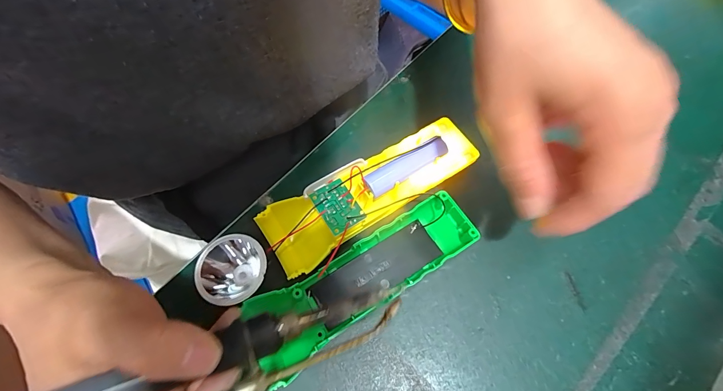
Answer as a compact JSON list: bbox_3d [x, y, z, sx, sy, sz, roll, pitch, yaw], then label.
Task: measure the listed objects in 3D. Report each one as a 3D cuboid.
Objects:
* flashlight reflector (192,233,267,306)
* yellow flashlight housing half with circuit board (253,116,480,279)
[{"bbox_3d":[-0.084,0.050,0.223,0.044,0.026,0.040,-13,67,-3],"label":"flashlight reflector"},{"bbox_3d":[0.009,-0.003,0.241,0.163,0.028,0.047,-29,69,-10],"label":"yellow flashlight housing half with circuit board"}]

